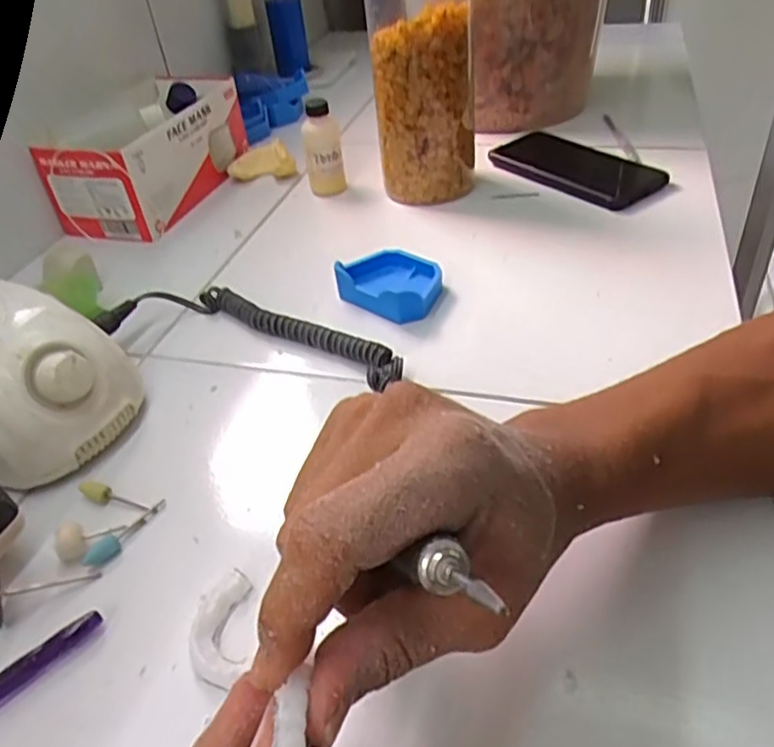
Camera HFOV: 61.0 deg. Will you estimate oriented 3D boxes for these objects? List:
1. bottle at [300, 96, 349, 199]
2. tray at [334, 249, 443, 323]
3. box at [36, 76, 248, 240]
[{"bbox_3d":[-0.061,-0.211,0.626,0.035,0.090,0.030,-10,40,-5],"label":"bottle"},{"bbox_3d":[0.003,-0.068,0.495,0.076,0.028,0.063,16,45,25],"label":"tray"},{"bbox_3d":[-0.234,-0.220,0.657,0.115,0.090,0.197,6,41,14],"label":"box"}]

